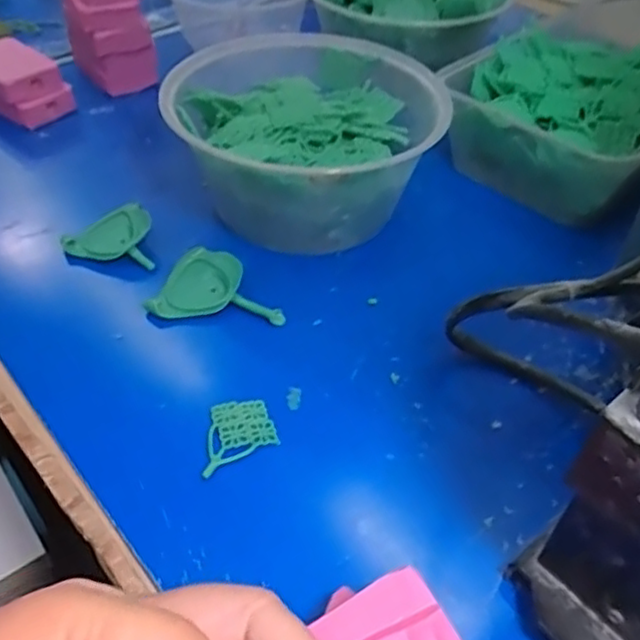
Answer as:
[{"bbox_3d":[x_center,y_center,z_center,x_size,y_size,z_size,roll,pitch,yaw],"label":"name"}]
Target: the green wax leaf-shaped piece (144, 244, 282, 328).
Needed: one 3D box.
[{"bbox_3d":[-0.056,-0.020,0.369,0.072,0.009,0.045,0,61,7],"label":"green wax leaf-shaped piece"}]

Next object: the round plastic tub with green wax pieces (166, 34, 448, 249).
[{"bbox_3d":[-0.008,-0.111,0.420,0.158,0.076,0.160,1,45,-1],"label":"round plastic tub with green wax pieces"}]

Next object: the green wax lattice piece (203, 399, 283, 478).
[{"bbox_3d":[-0.041,0.053,0.308,0.037,0.009,0.030,-20,49,-20],"label":"green wax lattice piece"}]

